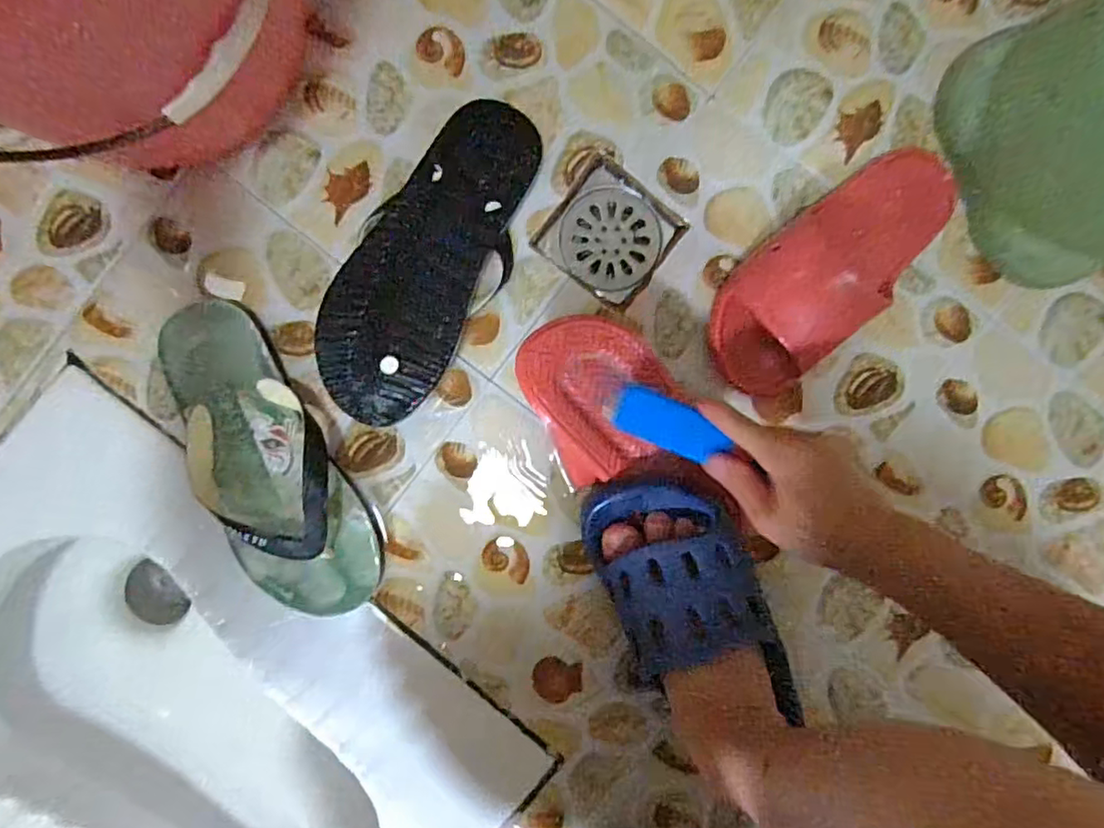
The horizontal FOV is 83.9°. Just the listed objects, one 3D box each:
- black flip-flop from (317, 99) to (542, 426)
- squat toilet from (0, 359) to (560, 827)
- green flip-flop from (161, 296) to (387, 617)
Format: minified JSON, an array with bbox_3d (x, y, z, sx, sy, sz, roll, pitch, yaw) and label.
[{"bbox_3d":[-0.094,-0.121,0.487,0.103,0.045,0.259,31,91,-2],"label":"black flip-flop"},{"bbox_3d":[-0.330,0.279,0.586,0.522,0.176,0.417,41,91,-2],"label":"squat toilet"},{"bbox_3d":[-0.229,0.037,0.488,0.113,0.046,0.273,-24,92,0],"label":"green flip-flop"}]

